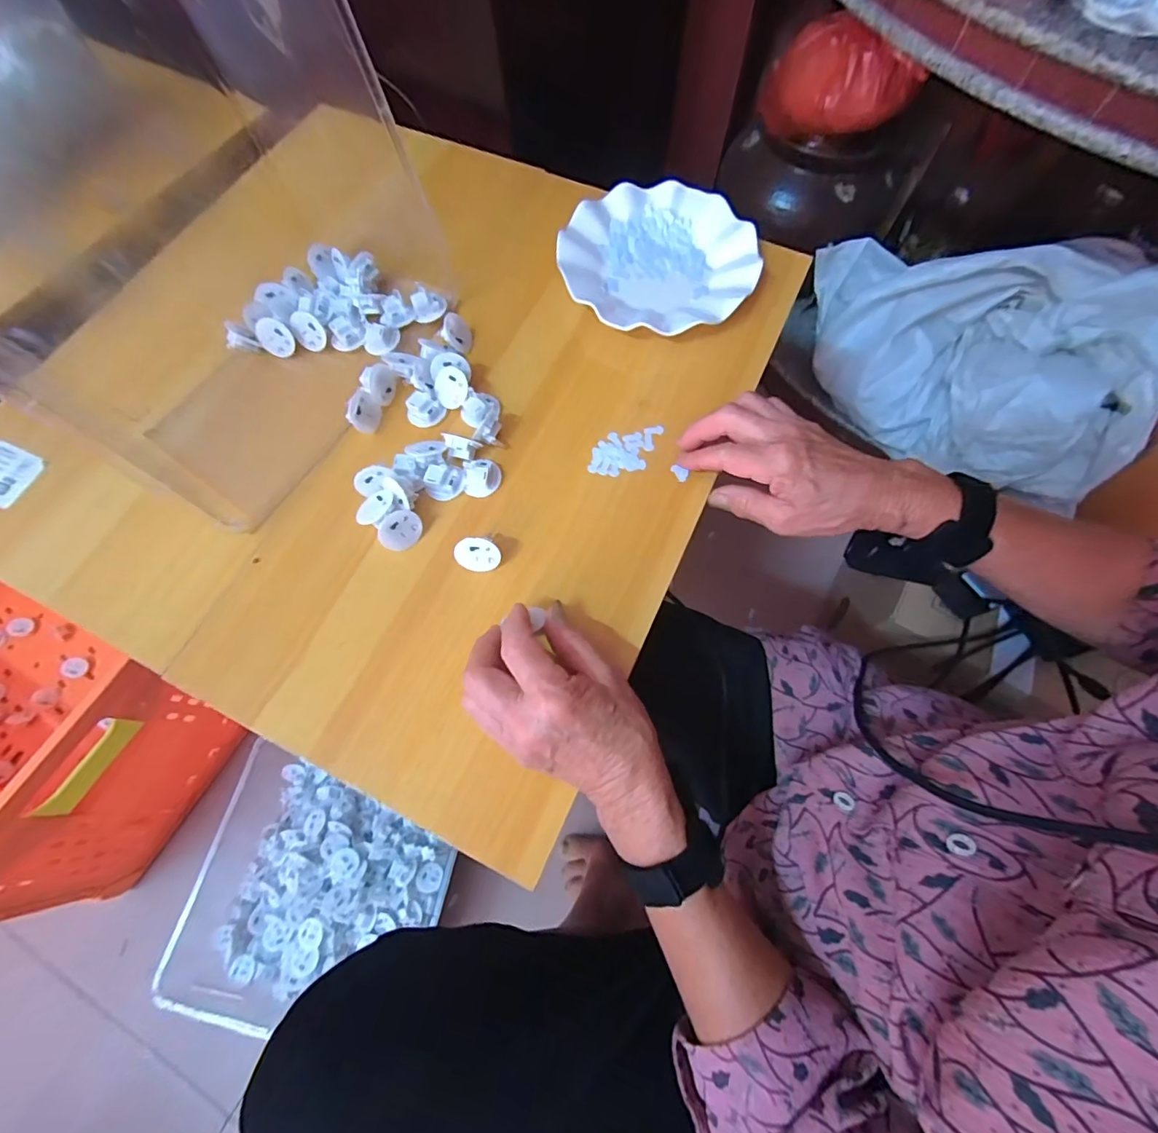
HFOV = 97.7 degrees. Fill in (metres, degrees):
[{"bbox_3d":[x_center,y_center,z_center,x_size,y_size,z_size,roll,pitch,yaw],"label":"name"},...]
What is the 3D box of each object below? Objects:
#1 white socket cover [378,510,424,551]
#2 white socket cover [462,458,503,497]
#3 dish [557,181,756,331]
[{"bbox_3d":[-0.135,-0.028,0.382,0.032,0.028,0.012,-54,33,-4],"label":"white socket cover"},{"bbox_3d":[-0.077,-0.074,0.405,0.028,0.017,0.033,4,70,2],"label":"white socket cover"},{"bbox_3d":[0.074,-0.286,0.486,0.179,0.037,0.182,0,69,1],"label":"dish"}]

